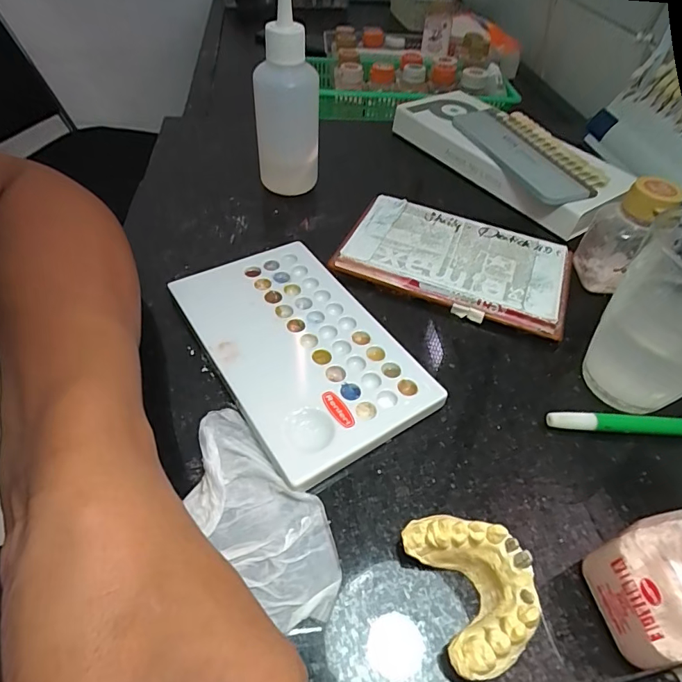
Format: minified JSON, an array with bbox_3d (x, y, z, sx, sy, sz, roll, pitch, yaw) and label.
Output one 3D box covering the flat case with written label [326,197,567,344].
[{"bbox_3d":[0.080,-0.057,0.310,0.147,0.009,0.089,22,51,14],"label":"flat case with written label"}]

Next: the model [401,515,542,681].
[{"bbox_3d":[0.051,0.093,0.174,0.037,0.026,0.054,-12,51,-14],"label":"model"}]

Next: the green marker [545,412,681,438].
[{"bbox_3d":[0.178,0.045,0.234,0.139,0.012,0.010,5,49,0],"label":"green marker"}]

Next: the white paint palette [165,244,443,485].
[{"bbox_3d":[-0.025,0.002,0.257,0.091,0.013,0.150,-26,56,-24],"label":"white paint palette"}]

